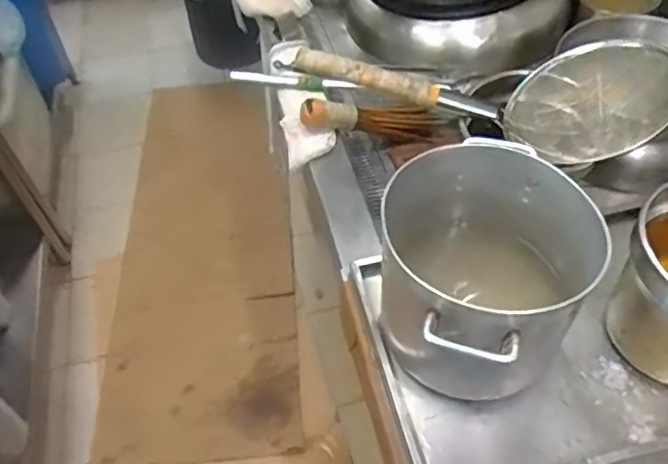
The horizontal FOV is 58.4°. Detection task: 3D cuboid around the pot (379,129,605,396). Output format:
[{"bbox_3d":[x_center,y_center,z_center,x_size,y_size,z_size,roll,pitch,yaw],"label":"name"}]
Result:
[{"bbox_3d":[0.200,0.052,0.815,0.279,0.237,0.281,-1,52,1],"label":"pot"}]

